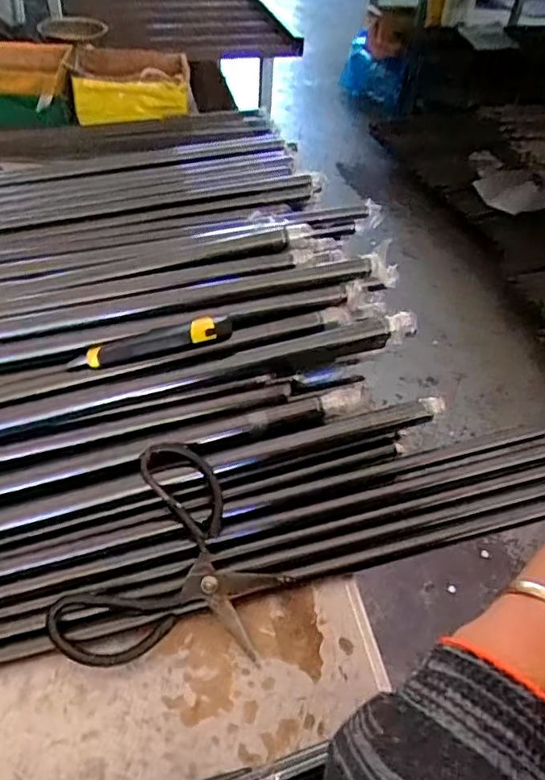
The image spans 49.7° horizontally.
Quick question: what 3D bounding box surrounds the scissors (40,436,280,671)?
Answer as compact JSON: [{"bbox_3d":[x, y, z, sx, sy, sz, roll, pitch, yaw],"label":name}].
[{"bbox_3d":[-0.071,0.145,0.476,0.150,0.021,0.178,25,66,3],"label":"scissors"}]

